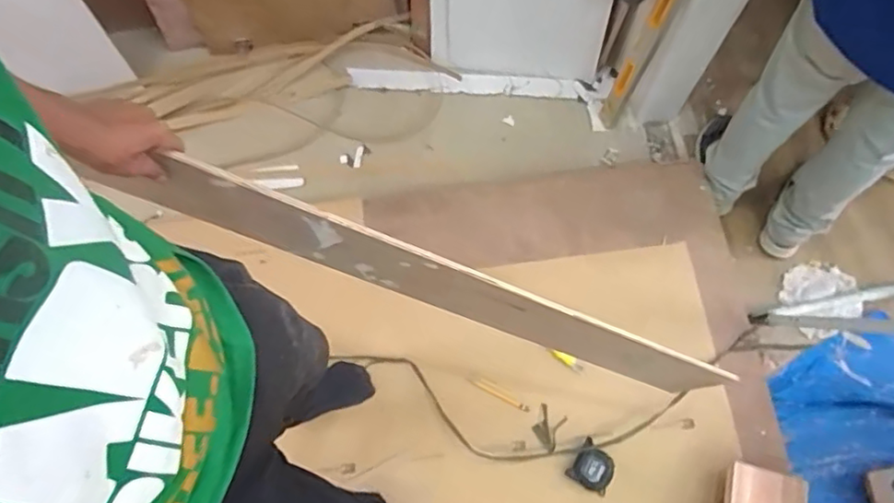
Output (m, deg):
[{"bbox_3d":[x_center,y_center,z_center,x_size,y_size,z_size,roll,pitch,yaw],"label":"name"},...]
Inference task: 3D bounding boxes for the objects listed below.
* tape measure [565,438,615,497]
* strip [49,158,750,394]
[{"bbox_3d":[0.313,0.456,1.271,0.089,0.039,0.093,32,76,11],"label":"tape measure"},{"bbox_3d":[0.020,0.063,0.861,0.892,0.144,0.016,22,60,-18],"label":"strip"}]

